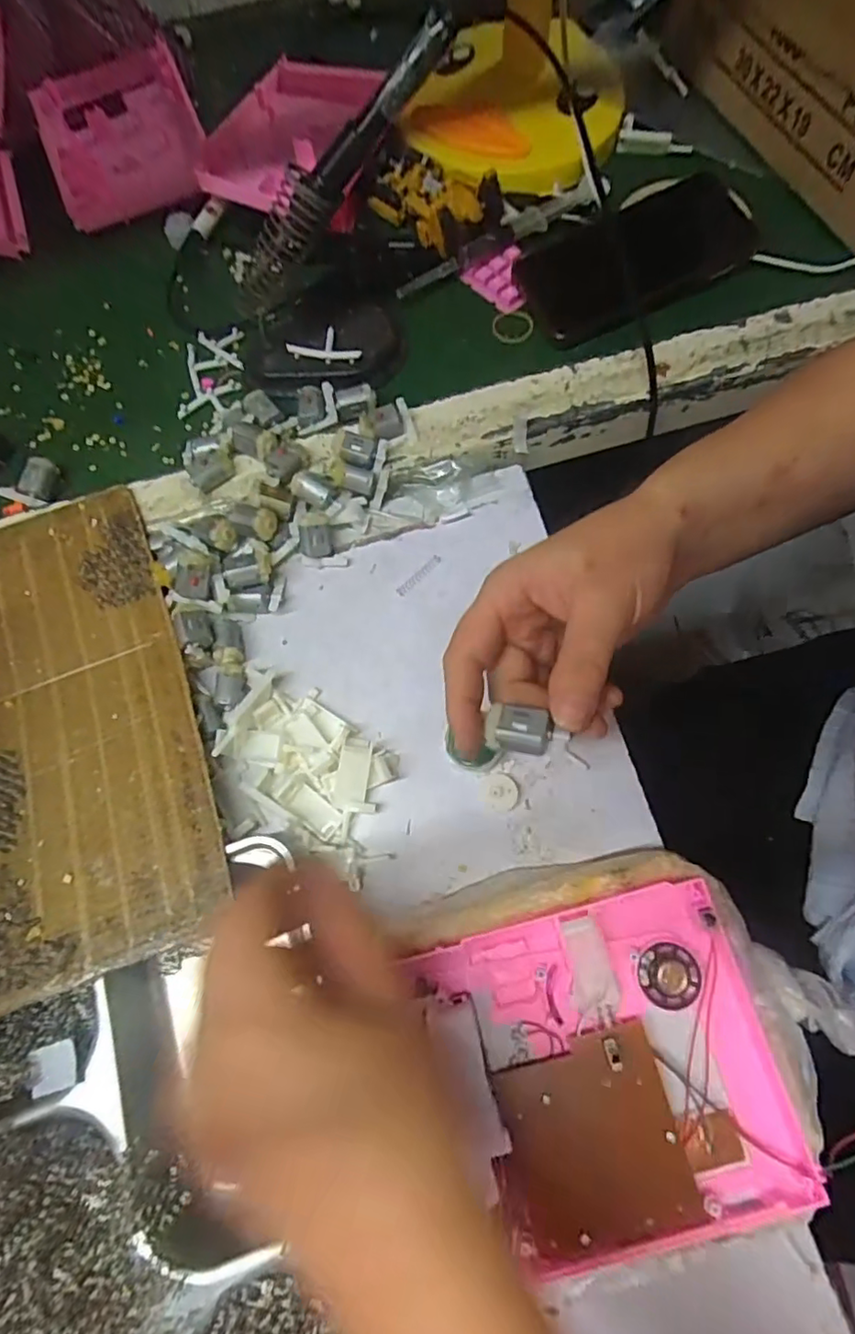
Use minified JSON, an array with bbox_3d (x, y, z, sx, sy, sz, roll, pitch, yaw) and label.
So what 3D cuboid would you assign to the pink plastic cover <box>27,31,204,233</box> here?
[{"bbox_3d":[-0.261,-0.452,0.503,0.127,0.047,0.149,-21,72,-3],"label":"pink plastic cover"}]

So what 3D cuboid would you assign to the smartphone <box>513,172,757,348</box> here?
[{"bbox_3d":[0.157,-0.312,0.442,0.180,0.014,0.087,-27,86,-5],"label":"smartphone"}]

